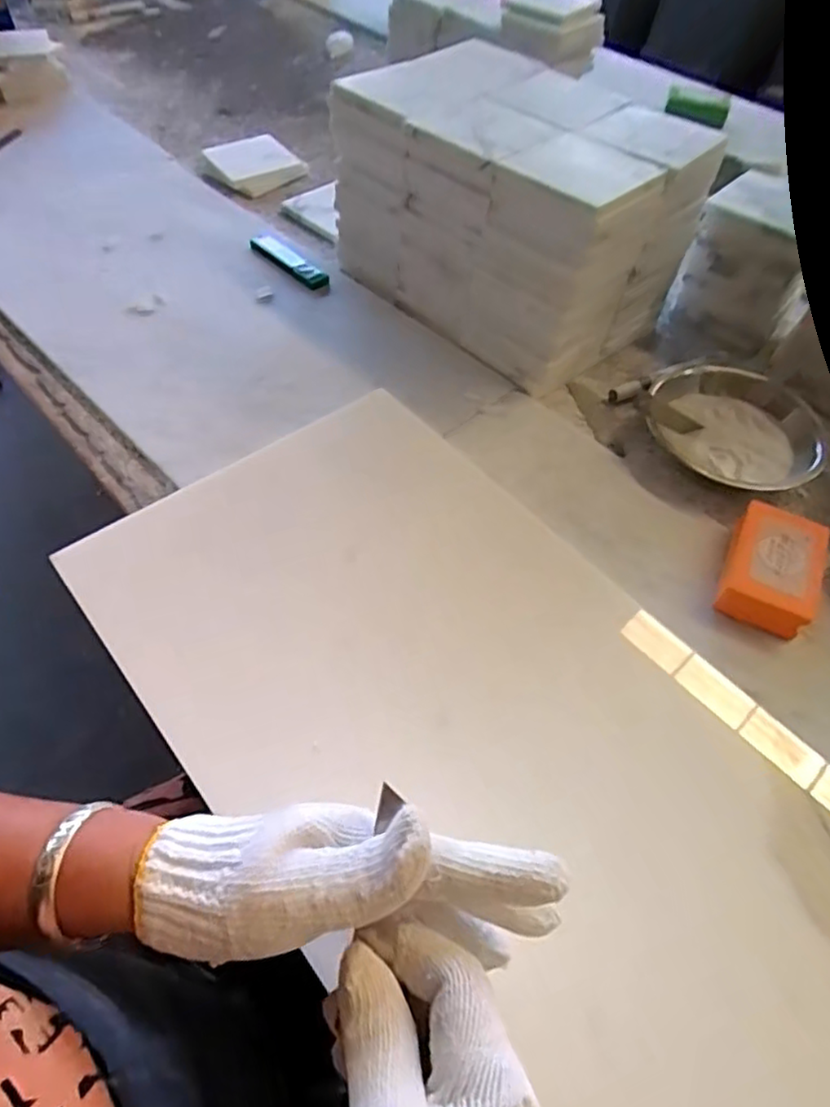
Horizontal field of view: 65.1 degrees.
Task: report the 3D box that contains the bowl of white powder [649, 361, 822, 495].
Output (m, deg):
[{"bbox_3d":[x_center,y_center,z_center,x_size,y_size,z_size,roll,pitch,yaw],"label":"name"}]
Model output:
[{"bbox_3d":[0.272,-0.111,0.559,0.136,0.036,0.131,0,57,0],"label":"bowl of white powder"}]

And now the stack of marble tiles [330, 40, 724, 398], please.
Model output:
[{"bbox_3d":[0.087,-0.340,0.637,0.310,0.172,0.217,40,63,22],"label":"stack of marble tiles"}]

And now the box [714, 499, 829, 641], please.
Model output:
[{"bbox_3d":[0.262,0.010,0.481,0.063,0.033,0.095,24,58,14],"label":"box"}]

